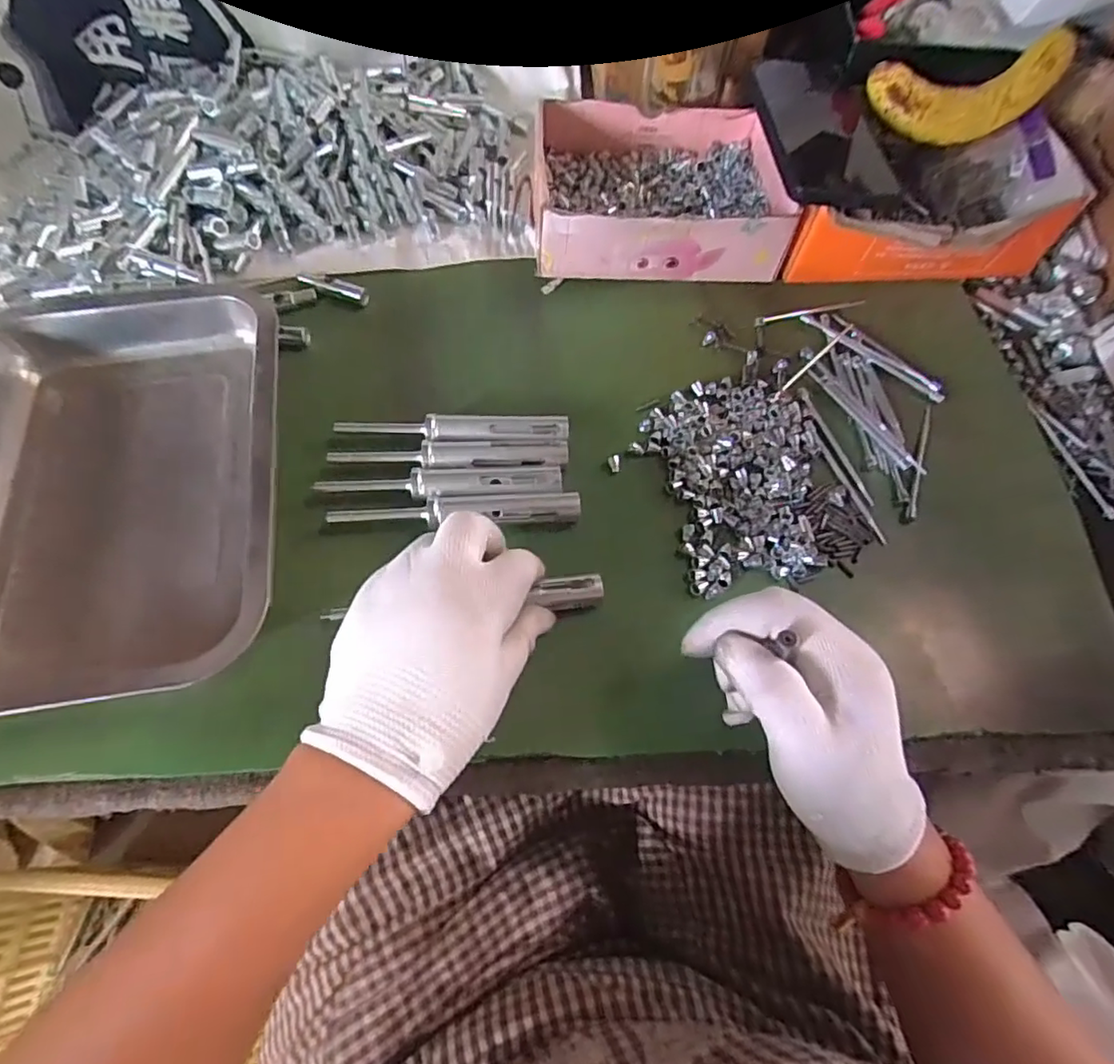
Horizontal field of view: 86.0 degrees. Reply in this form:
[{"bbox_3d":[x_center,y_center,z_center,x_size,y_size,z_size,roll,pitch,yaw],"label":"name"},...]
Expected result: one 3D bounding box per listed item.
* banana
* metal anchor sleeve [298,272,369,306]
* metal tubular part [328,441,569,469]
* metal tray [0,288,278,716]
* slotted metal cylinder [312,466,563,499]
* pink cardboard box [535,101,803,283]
[{"bbox_3d":[0.294,-0.317,0.432,0.124,0.040,0.040,-2,64,12],"label":"banana"},{"bbox_3d":[-0.155,-0.171,0.416,0.051,0.008,0.013,20,65,6],"label":"metal anchor sleeve"},{"bbox_3d":[-0.064,-0.044,0.361,0.139,0.017,0.017,-2,65,-4],"label":"metal tubular part"},{"bbox_3d":[-0.250,-0.028,0.331,0.187,0.039,0.244,-9,66,-7],"label":"metal tray"},{"bbox_3d":[-0.067,-0.027,0.352,0.138,0.019,0.018,-3,65,-4],"label":"slotted metal cylinder"},{"bbox_3d":[0.073,-0.252,0.439,0.174,0.054,0.146,1,65,-2],"label":"pink cardboard box"}]

